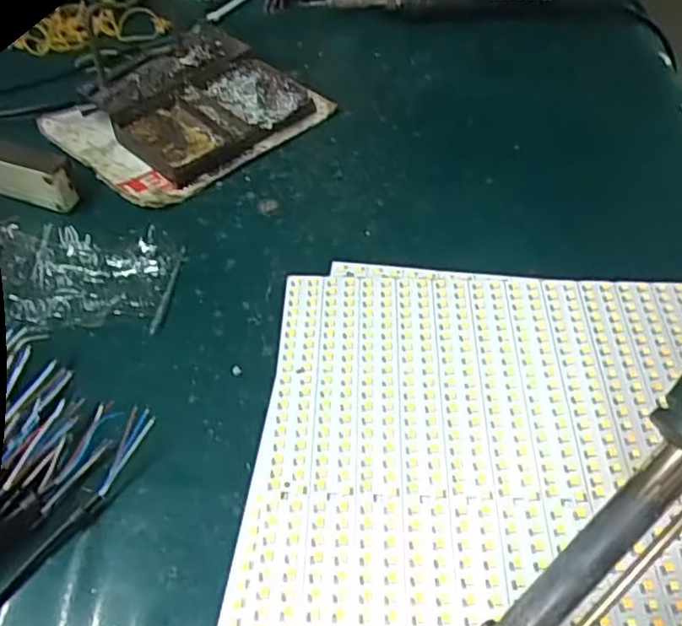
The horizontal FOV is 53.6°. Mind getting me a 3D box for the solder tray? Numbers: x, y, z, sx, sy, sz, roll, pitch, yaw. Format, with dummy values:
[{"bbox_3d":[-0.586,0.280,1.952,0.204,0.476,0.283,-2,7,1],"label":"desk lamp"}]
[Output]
[{"bbox_3d":[-0.098,-0.131,0.426,0.117,0.033,0.142,36,58,28],"label":"solder tray"}]

